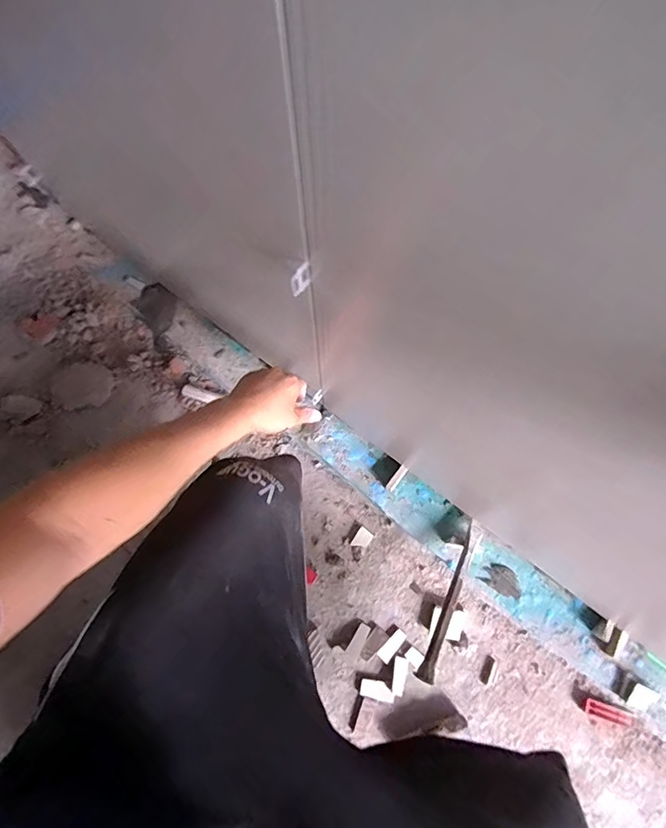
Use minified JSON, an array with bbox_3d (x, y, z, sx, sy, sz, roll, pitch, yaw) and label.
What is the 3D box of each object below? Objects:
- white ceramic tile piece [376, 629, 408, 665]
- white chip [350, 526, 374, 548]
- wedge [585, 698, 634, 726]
[{"bbox_3d":[0.090,0.353,0.729,0.021,0.006,0.051,39,79,10],"label":"white ceramic tile piece"},{"bbox_3d":[0.047,0.203,0.773,0.026,0.004,0.034,35,77,7],"label":"white chip"},{"bbox_3d":[0.407,0.440,0.706,0.063,0.007,0.022,12,92,11],"label":"wedge"}]

